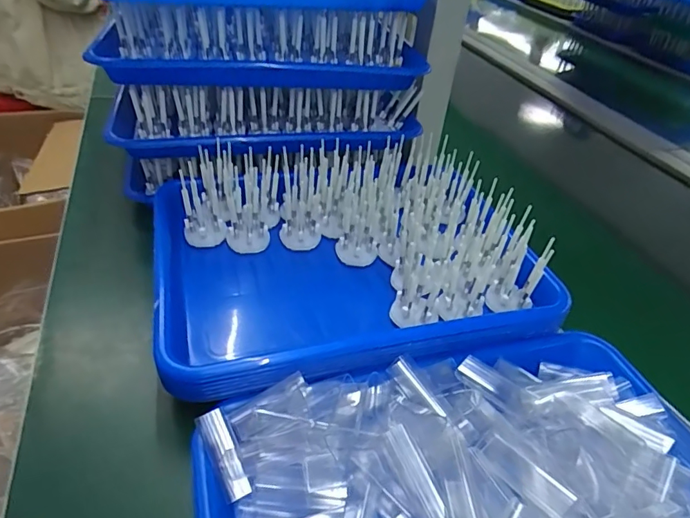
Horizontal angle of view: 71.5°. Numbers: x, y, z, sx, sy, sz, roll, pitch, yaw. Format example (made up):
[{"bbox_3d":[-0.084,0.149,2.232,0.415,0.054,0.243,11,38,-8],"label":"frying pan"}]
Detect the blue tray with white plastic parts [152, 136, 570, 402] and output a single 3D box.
[{"bbox_3d":[0.002,-0.017,0.436,0.331,0.075,0.258,-5,41,-14],"label":"blue tray with white plastic parts"}]

